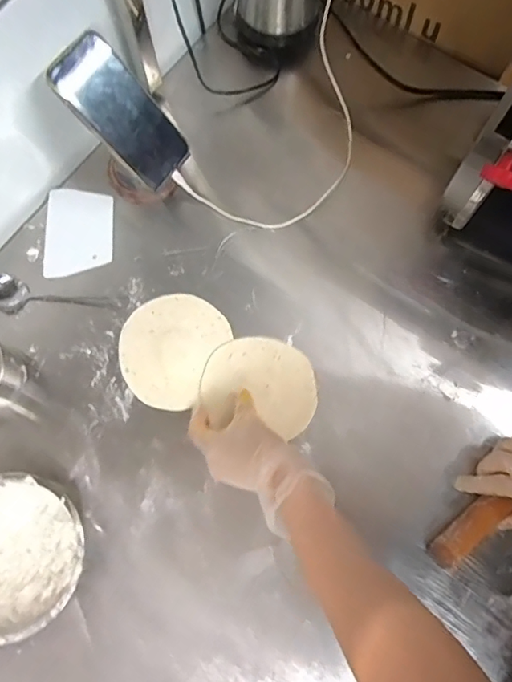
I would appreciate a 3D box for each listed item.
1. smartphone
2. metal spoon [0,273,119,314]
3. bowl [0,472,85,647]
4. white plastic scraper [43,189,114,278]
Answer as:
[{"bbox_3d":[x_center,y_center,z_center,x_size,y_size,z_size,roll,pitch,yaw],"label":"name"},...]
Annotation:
[{"bbox_3d":[-0.149,-0.256,0.556,0.162,0.013,0.081,41,80,-30],"label":"smartphone"},{"bbox_3d":[-0.244,-0.048,0.582,0.150,0.024,0.040,11,75,3],"label":"metal spoon"},{"bbox_3d":[-0.241,0.212,0.495,0.139,0.056,0.146,0,75,0],"label":"bowl"},{"bbox_3d":[-0.223,-0.137,0.619,0.084,0.007,0.115,-4,74,-1],"label":"white plastic scraper"}]

